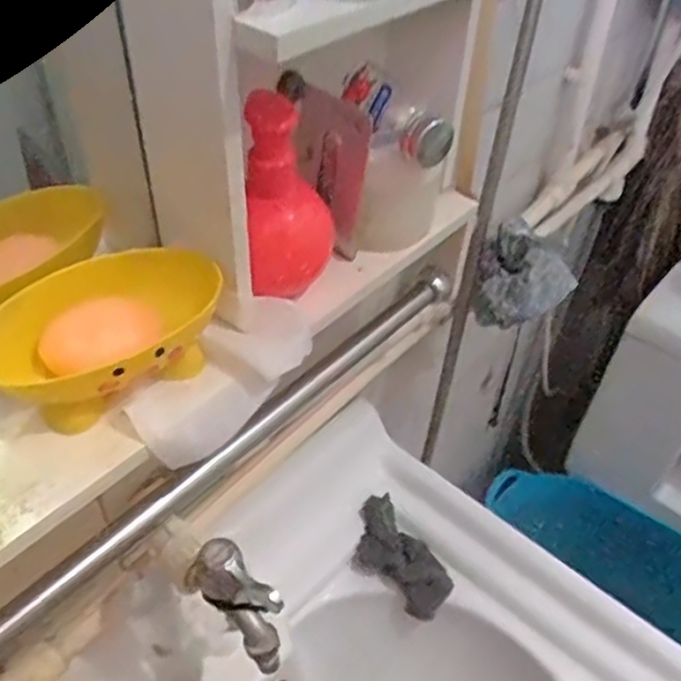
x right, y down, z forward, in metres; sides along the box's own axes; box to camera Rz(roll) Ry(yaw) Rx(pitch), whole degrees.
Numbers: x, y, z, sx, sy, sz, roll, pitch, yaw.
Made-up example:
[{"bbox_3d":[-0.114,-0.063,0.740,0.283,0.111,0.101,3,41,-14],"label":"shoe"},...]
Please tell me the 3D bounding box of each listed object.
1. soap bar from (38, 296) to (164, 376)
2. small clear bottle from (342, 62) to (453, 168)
[{"bbox_3d":[-0.126,-0.003,0.362,0.059,0.022,0.035,-26,89,-23],"label":"soap bar"},{"bbox_3d":[0.031,-0.132,0.407,0.032,0.030,0.077,-31,66,-31],"label":"small clear bottle"}]

